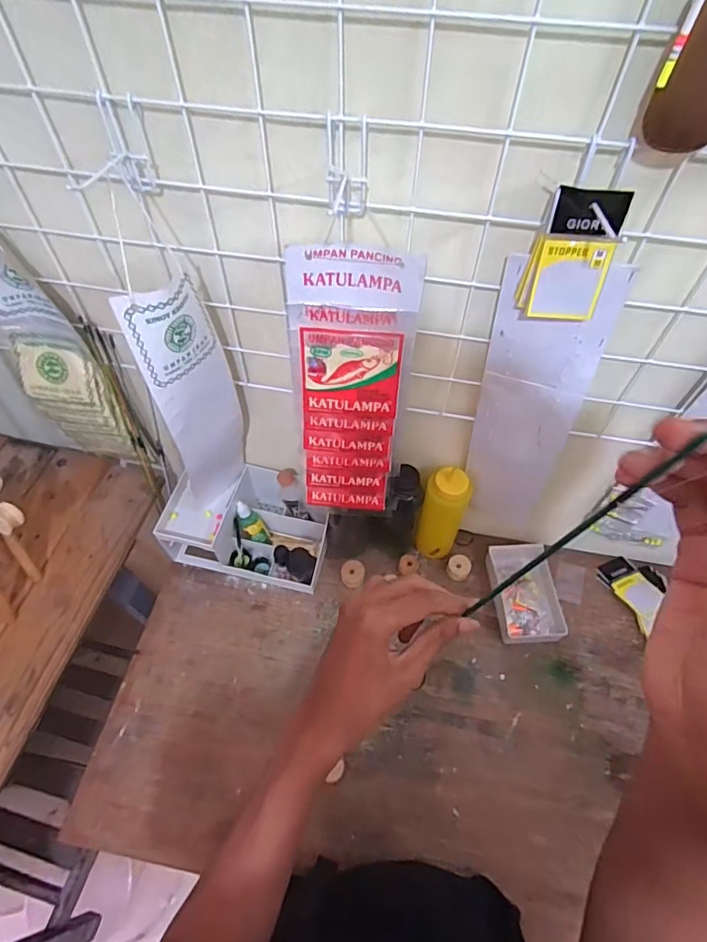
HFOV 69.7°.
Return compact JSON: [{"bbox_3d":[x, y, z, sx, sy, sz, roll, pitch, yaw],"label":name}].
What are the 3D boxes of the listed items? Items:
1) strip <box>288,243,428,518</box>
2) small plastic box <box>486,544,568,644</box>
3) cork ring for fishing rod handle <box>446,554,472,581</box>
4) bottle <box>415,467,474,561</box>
[{"bbox_3d":[-0.003,-0.069,0.544,0.118,0.317,0.074,5,57,3],"label":"strip"},{"bbox_3d":[0.254,0.179,0.748,0.095,0.037,0.136,-2,57,-2],"label":"small plastic box"},{"bbox_3d":[0.161,0.148,0.775,0.034,0.018,0.036,0,57,0],"label":"cork ring for fishing rod handle"},{"bbox_3d":[0.125,0.067,0.730,0.061,0.181,0.053,19,59,11],"label":"bottle"}]

